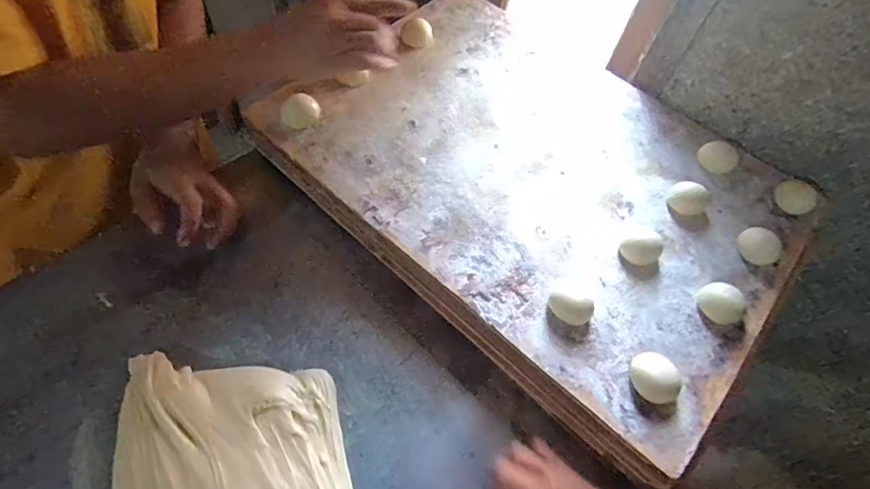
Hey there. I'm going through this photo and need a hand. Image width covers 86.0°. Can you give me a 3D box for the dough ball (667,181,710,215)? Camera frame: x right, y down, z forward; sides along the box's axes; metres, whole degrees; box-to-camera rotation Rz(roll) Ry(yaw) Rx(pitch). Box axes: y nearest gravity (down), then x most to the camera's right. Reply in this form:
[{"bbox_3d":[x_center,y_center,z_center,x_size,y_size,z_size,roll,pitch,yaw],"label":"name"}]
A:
[{"bbox_3d":[0.299,-0.055,0.549,0.042,0.024,0.036,38,62,18],"label":"dough ball"}]

